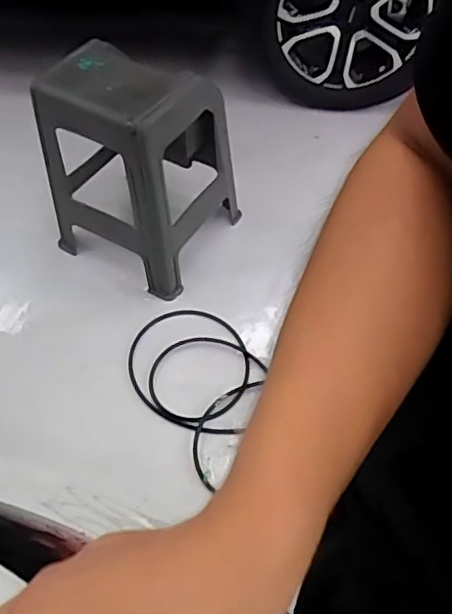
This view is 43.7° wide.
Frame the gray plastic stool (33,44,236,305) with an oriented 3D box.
[{"bbox_3d":[-0.259,-0.463,1.779,0.483,0.643,0.478,28,58,17],"label":"gray plastic stool"}]

